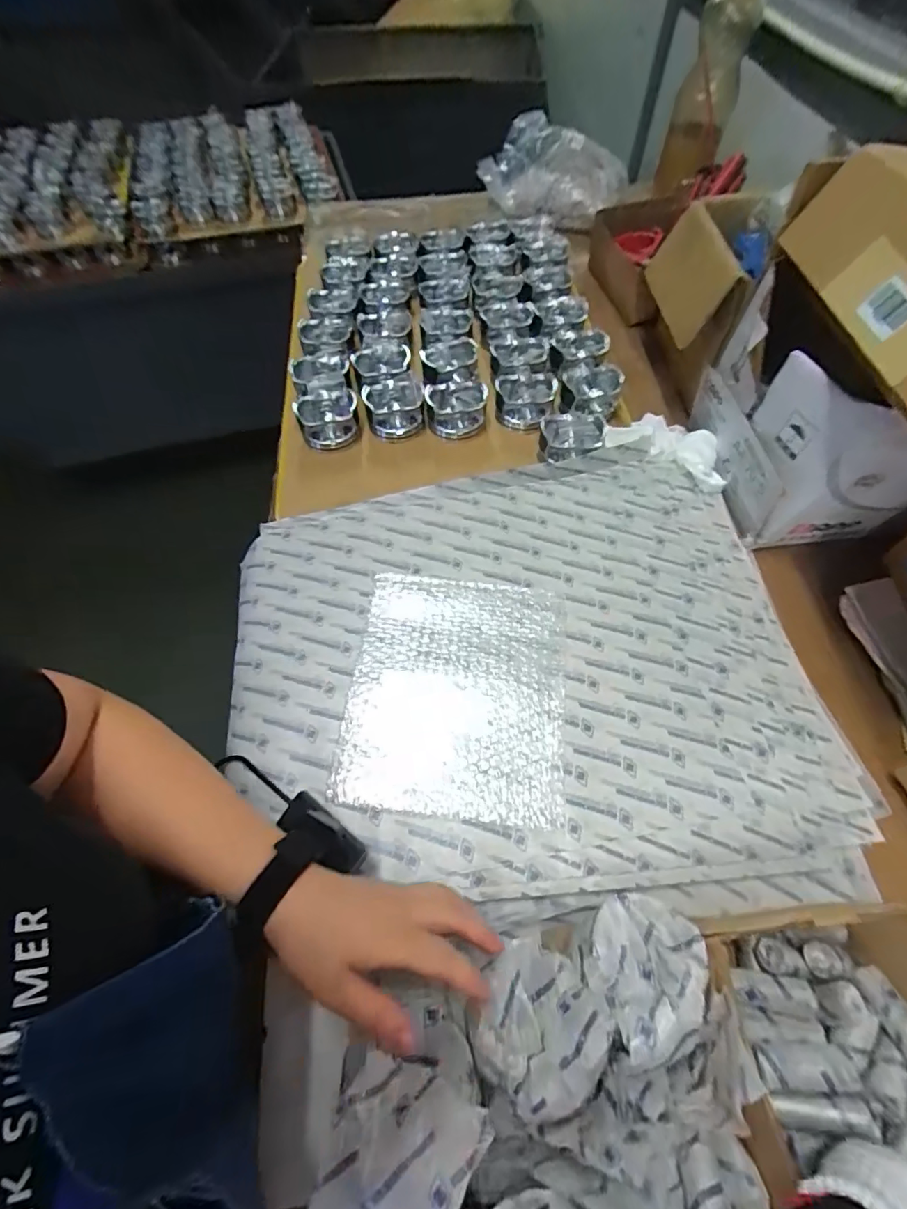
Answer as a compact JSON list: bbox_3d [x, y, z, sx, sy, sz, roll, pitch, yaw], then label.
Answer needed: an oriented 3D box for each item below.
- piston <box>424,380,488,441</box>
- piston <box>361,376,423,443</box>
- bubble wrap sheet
[{"bbox_3d":[0.004,-0.274,0.698,0.078,0.055,0.078,-6,62,-4],"label":"piston"},{"bbox_3d":[-0.082,-0.274,0.706,0.084,0.052,0.088,-9,59,-5],"label":"piston"},{"bbox_3d":[0.004,0.081,0.500,0.207,0.008,0.242,5,59,5],"label":"bubble wrap sheet"}]

